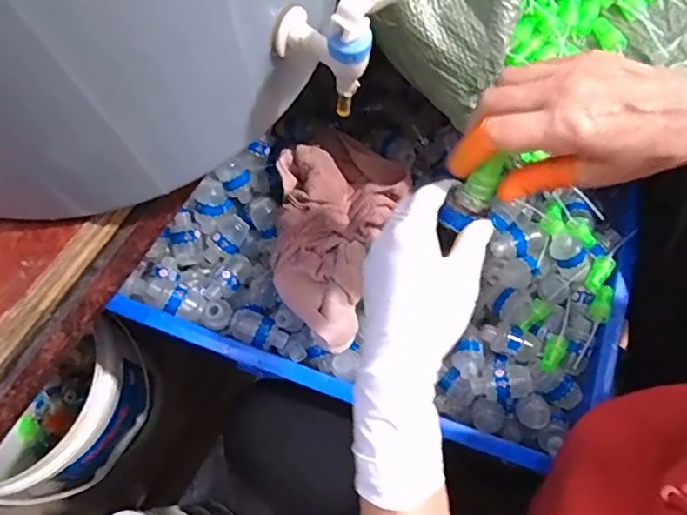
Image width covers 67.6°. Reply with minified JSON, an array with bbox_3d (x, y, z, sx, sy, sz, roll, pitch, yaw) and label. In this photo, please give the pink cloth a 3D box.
[{"bbox_3d":[-0.015,-0.029,0.514,0.141,0.045,0.213,18,71,9],"label":"pink cloth"}]

